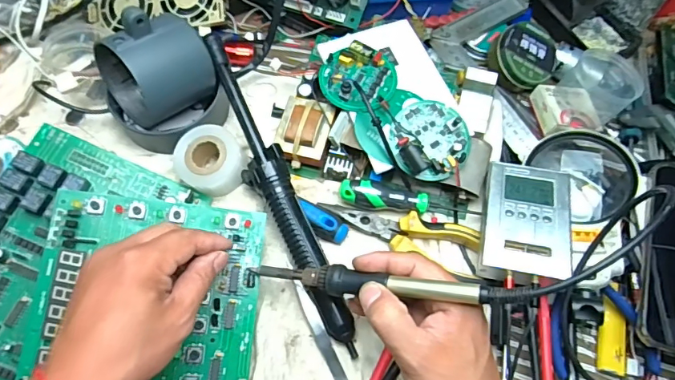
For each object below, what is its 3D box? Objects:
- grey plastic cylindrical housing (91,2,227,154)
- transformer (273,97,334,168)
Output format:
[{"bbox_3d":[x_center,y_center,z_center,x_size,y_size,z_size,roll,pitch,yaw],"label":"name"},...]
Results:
[{"bbox_3d":[-0.159,-0.096,0.421,0.099,0.108,0.087,-26,70,-14],"label":"grey plastic cylindrical housing"},{"bbox_3d":[-0.031,-0.053,0.449,0.048,0.035,0.058,12,66,2],"label":"transformer"}]

